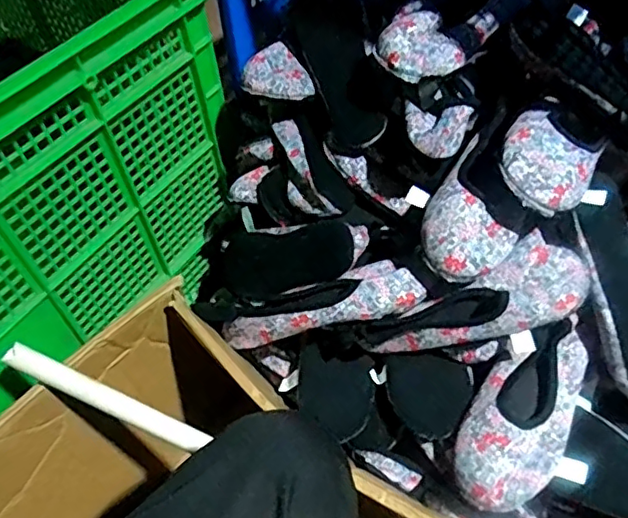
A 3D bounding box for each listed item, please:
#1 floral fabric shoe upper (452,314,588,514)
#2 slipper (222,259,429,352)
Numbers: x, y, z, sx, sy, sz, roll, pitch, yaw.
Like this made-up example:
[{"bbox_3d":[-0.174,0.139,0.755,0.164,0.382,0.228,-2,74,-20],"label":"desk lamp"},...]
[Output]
[{"bbox_3d":[0.217,0.156,0.607,0.095,0.047,0.206,25,57,23],"label":"floral fabric shoe upper"},{"bbox_3d":[0.004,0.047,0.678,0.236,0.060,0.080,-16,49,14],"label":"slipper"}]

